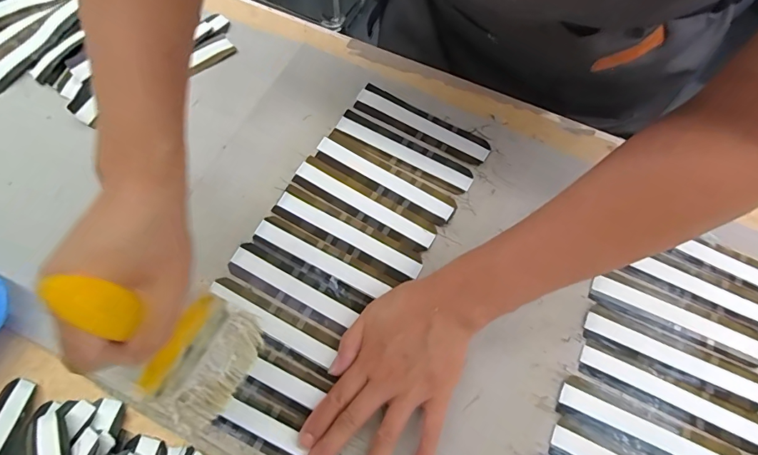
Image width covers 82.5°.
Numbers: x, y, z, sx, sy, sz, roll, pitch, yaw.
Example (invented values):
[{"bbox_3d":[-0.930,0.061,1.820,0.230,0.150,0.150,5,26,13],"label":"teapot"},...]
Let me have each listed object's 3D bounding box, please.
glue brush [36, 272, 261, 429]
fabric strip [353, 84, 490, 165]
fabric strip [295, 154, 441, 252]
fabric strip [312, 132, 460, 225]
[{"bbox_3d":[-0.131,0.071,0.264,0.032,0.182,0.083,17,65,15],"label":"glue brush"},{"bbox_3d":[0.043,-0.104,0.439,0.141,0.006,0.034,29,69,10],"label":"fabric strip"},{"bbox_3d":[-0.014,-0.022,0.405,0.142,0.004,0.031,30,69,10],"label":"fabric strip"},{"bbox_3d":[0.005,-0.048,0.414,0.142,0.004,0.032,30,69,10],"label":"fabric strip"}]

